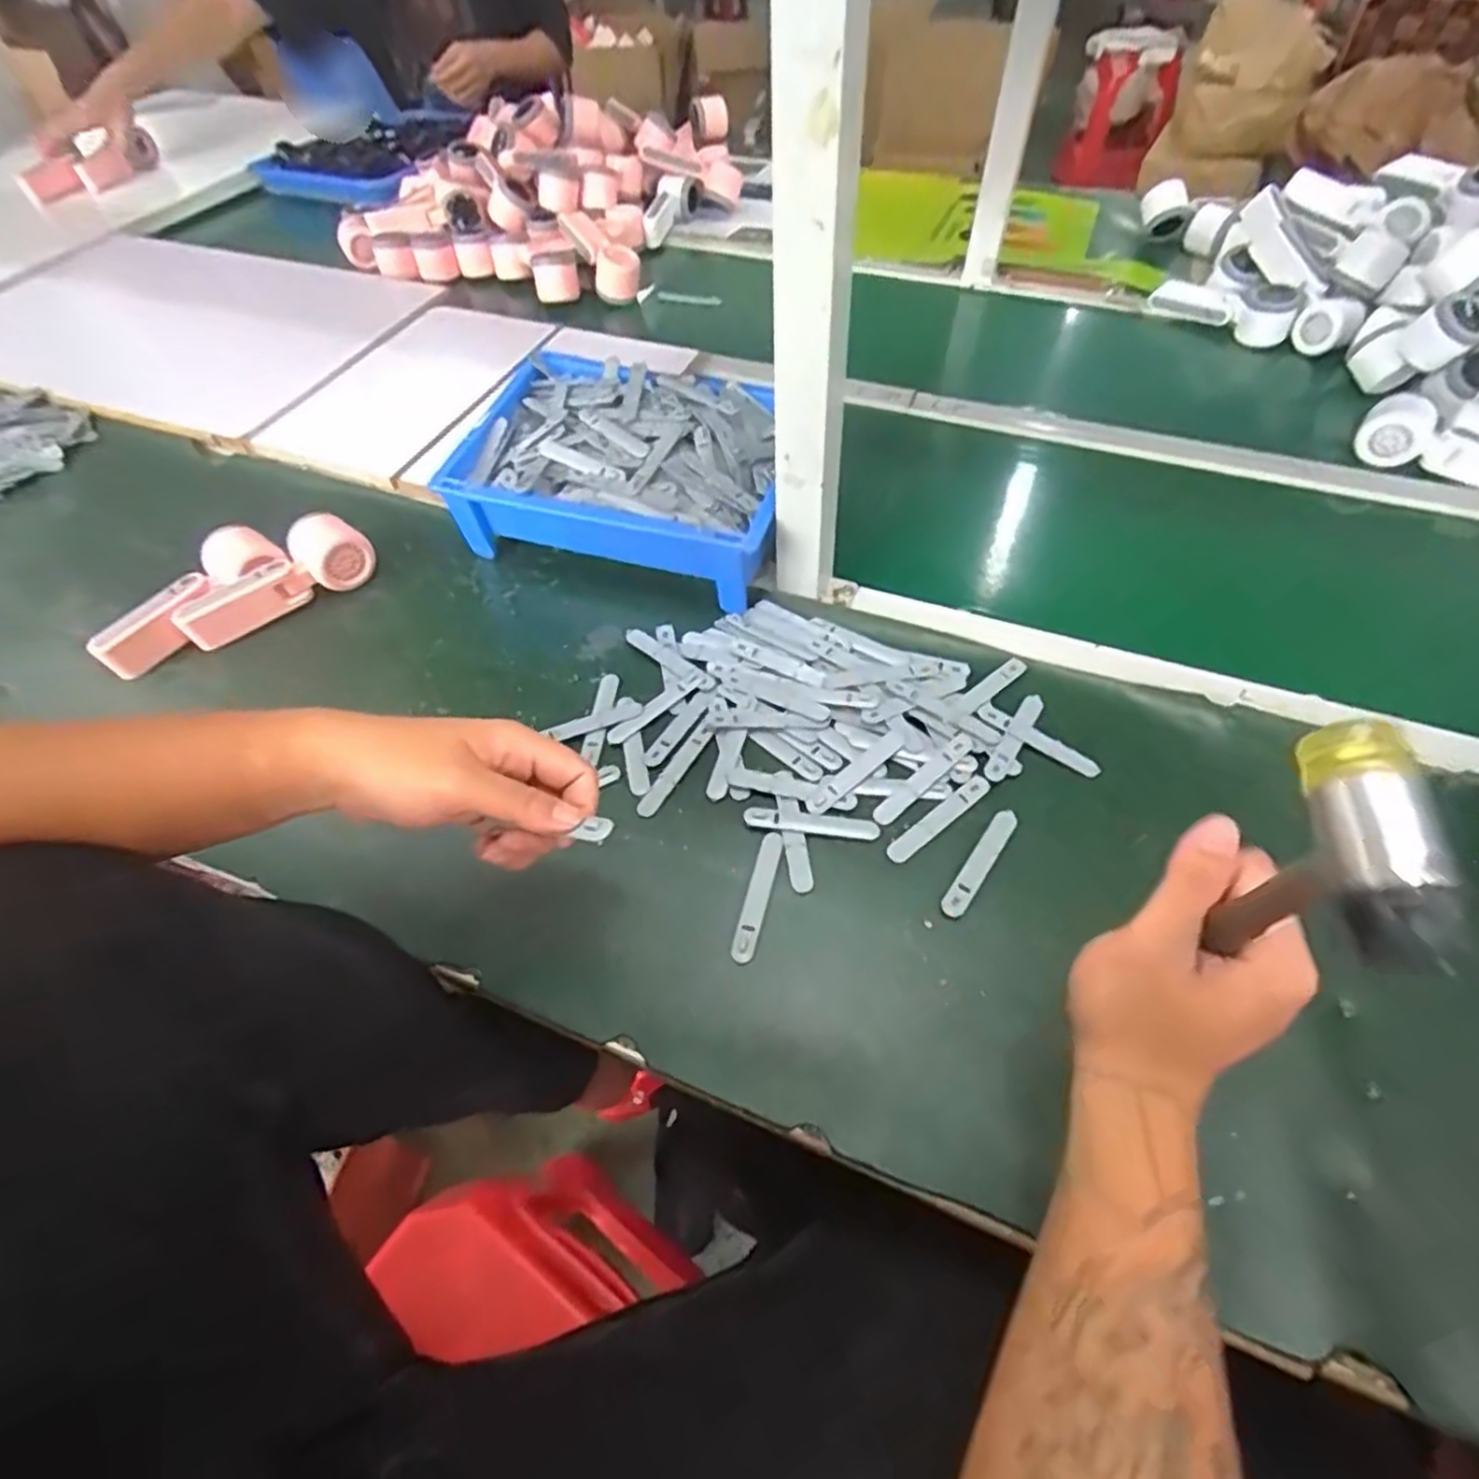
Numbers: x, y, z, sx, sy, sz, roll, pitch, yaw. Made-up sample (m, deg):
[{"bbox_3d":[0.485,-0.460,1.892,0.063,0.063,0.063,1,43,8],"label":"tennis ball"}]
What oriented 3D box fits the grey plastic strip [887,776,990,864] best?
[{"bbox_3d":[0.144,0.057,0.528,0.095,0.004,0.015,-32,59,-21],"label":"grey plastic strip"}]

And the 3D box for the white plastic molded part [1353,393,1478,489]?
[{"bbox_3d":[0.718,-0.287,0.741,0.053,0.057,0.168,-39,61,-24],"label":"white plastic molded part"}]

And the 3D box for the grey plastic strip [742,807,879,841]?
[{"bbox_3d":[0.052,0.061,0.527,0.094,0.009,0.017,5,53,6],"label":"grey plastic strip"}]

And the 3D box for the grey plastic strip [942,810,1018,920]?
[{"bbox_3d":[0.166,0.083,0.506,0.015,0.006,0.095,30,60,22],"label":"grey plastic strip"}]

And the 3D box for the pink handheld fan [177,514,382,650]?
[{"bbox_3d":[-0.423,-0.144,0.674,0.171,0.061,0.041,-28,57,-18],"label":"pink handheld fan"}]

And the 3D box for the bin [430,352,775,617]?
[{"bbox_3d":[-0.102,-0.253,0.700,0.307,0.098,0.223,12,57,11],"label":"bin"}]

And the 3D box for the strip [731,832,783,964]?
[{"bbox_3d":[0.012,0.105,0.498,0.015,0.004,0.094,11,54,10],"label":"strip"}]

